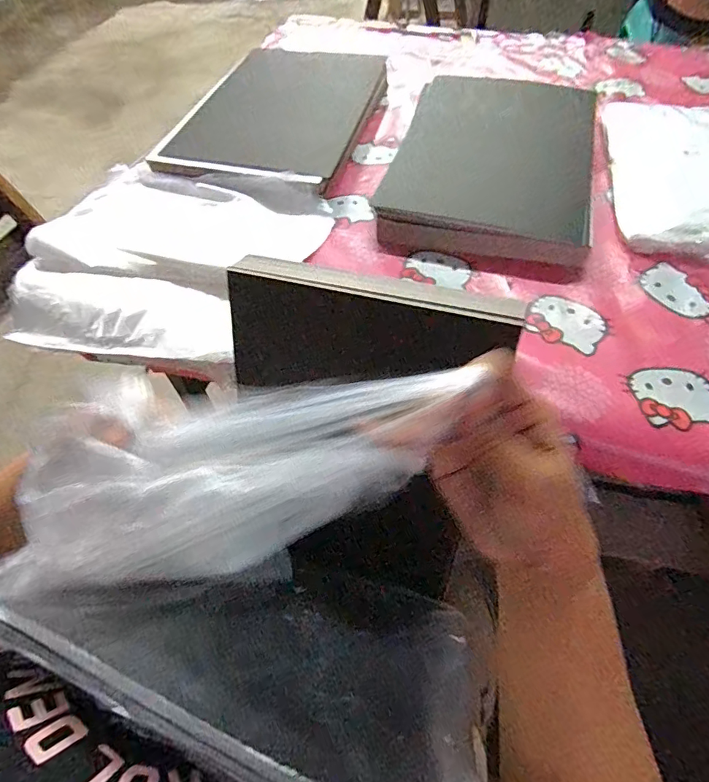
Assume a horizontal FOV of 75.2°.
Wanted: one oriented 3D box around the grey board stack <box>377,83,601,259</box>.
[{"bbox_3d":[0.193,-0.326,0.632,0.254,0.043,0.344,14,59,12],"label":"grey board stack"}]

